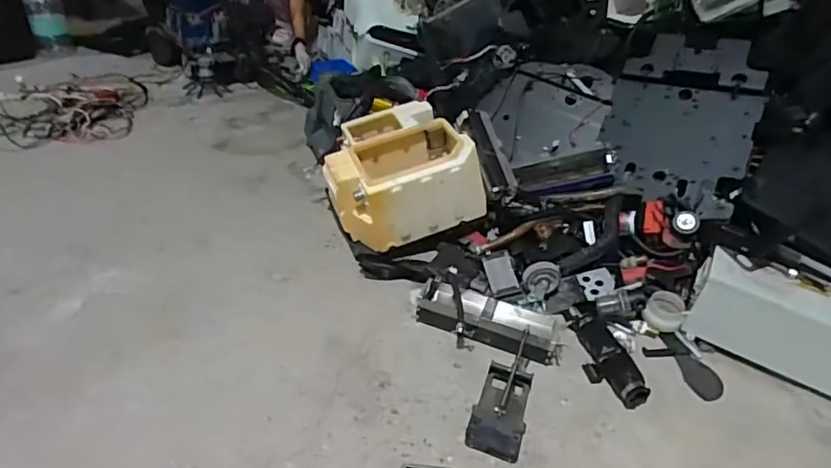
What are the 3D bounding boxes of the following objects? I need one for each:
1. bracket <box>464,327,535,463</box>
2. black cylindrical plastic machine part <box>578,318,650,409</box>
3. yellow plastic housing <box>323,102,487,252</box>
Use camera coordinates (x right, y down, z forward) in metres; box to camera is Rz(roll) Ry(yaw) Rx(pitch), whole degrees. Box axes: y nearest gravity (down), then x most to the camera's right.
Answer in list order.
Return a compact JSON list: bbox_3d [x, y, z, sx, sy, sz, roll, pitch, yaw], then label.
[{"bbox_3d":[0.193,0.321,1.141,0.110,0.115,0.271,16,34,11],"label":"bracket"},{"bbox_3d":[0.446,0.289,1.275,0.097,0.062,0.244,-1,35,-14],"label":"black cylindrical plastic machine part"},{"bbox_3d":[-0.054,-0.187,1.603,0.414,0.252,0.392,-8,38,-17],"label":"yellow plastic housing"}]

